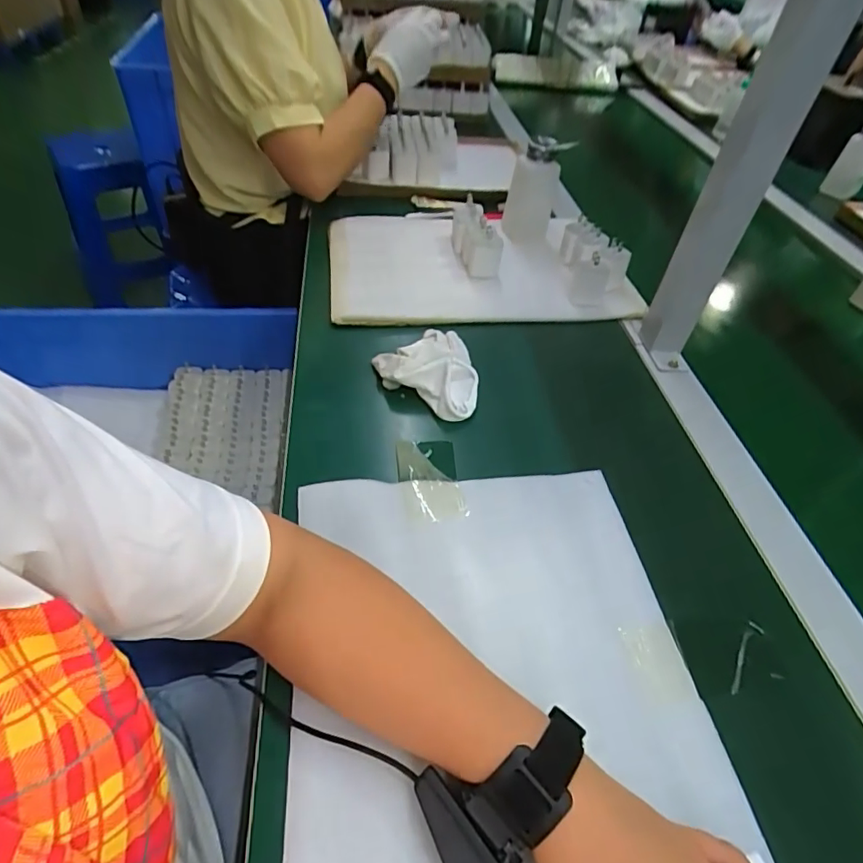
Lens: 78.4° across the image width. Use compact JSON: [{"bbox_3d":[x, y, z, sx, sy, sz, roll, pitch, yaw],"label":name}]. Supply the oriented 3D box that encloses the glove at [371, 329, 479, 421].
[{"bbox_3d":[-0.006,-0.068,0.563,0.104,0.039,0.133,-5,47,-12],"label":"glove"}]

